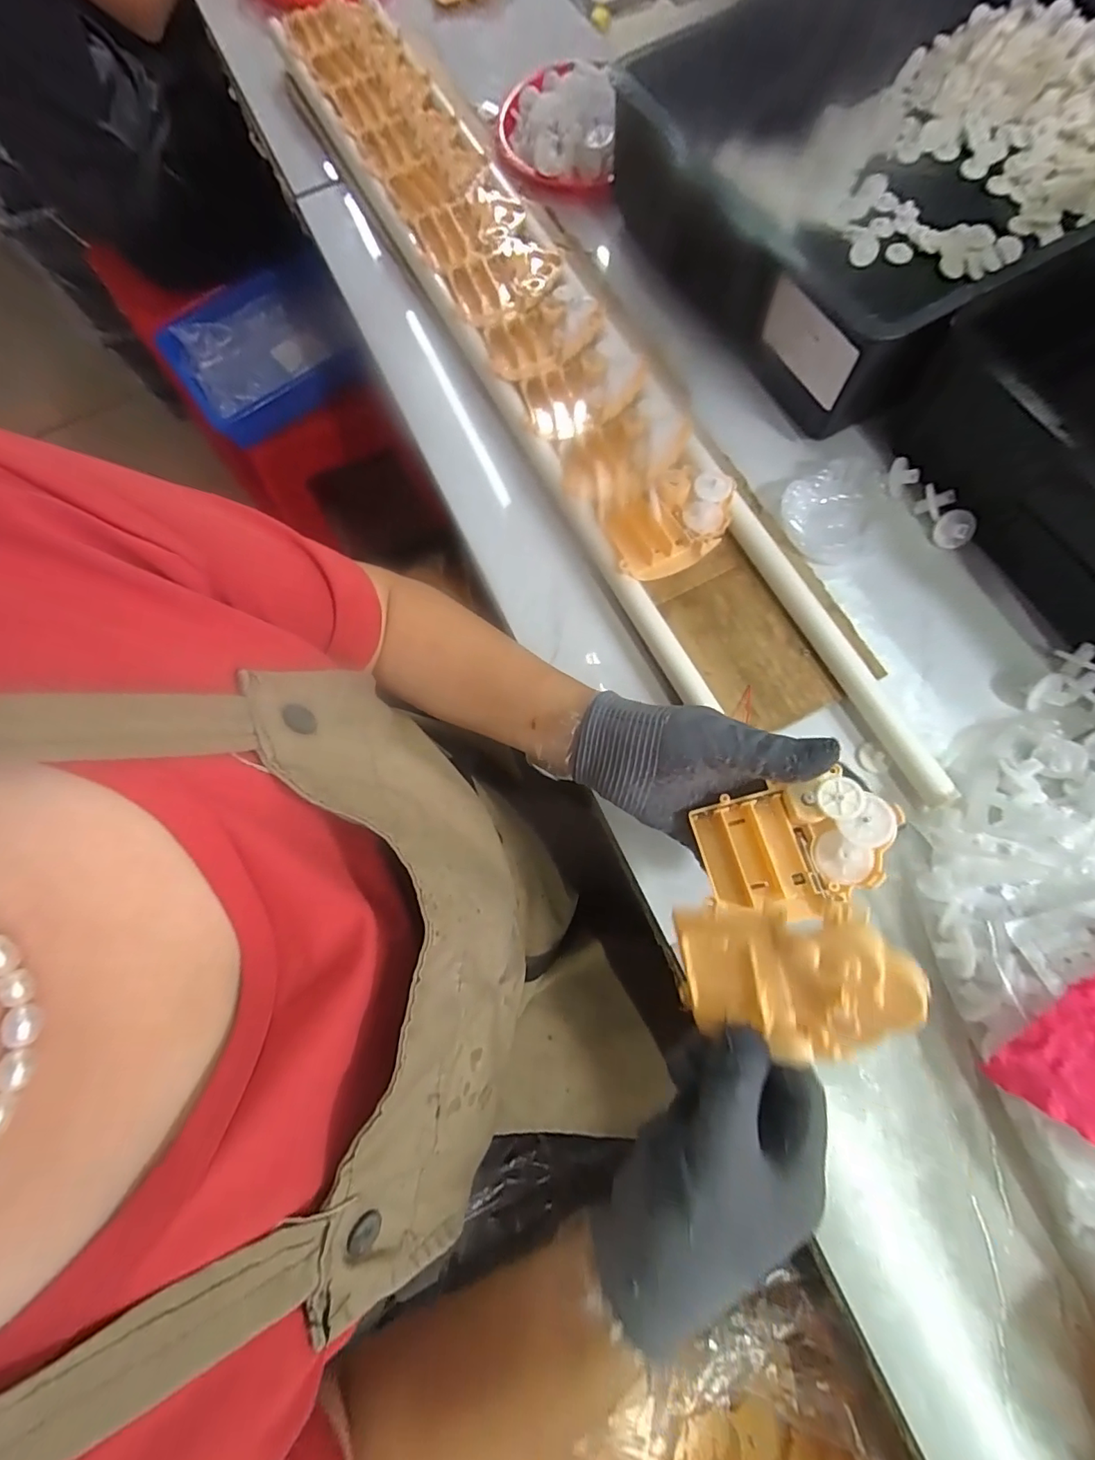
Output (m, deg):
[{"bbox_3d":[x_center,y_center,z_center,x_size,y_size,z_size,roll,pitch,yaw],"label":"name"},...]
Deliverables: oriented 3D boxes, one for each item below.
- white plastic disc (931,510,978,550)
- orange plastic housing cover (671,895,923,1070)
[{"bbox_3d":[0.313,-0.154,0.401,0.026,0.027,0.011,48,38,10],"label":"white plastic disc"},{"bbox_3d":[0.105,0.110,0.225,0.094,0.014,0.068,-9,95,37],"label":"orange plastic housing cover"}]

